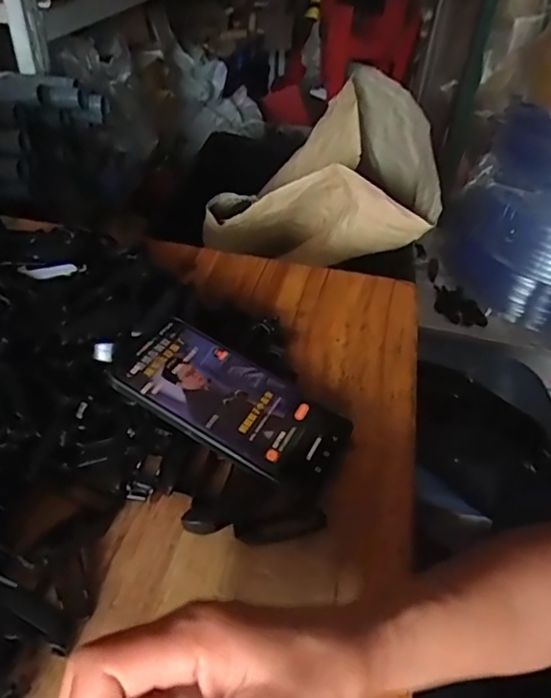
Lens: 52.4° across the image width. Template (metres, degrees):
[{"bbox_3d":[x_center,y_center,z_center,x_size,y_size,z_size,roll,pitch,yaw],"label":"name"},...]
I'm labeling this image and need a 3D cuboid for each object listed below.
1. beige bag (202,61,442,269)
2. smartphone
[{"bbox_3d":[0.072,-0.261,0.826,0.299,0.210,0.272,6,42,2],"label":"beige bag"},{"bbox_3d":[-0.033,0.035,0.396,0.167,0.014,0.079,30,45,7],"label":"smartphone"}]

